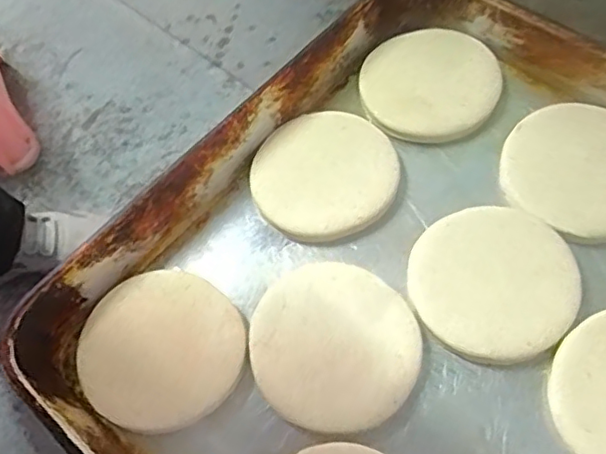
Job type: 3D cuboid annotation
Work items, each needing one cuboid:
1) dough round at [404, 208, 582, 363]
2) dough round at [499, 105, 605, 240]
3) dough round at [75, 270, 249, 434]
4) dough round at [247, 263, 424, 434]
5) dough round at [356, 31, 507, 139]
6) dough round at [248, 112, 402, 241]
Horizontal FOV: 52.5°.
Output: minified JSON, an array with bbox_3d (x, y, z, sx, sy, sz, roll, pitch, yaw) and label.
[{"bbox_3d":[0.117,0.031,0.379,0.103,0.011,0.097,-3,62,5],"label":"dough round"},{"bbox_3d":[0.182,-0.039,0.404,0.094,0.008,0.099,-3,62,5],"label":"dough round"},{"bbox_3d":[-0.087,0.075,0.374,0.098,0.018,0.092,-3,62,5],"label":"dough round"},{"bbox_3d":[0.018,0.068,0.360,0.098,0.008,0.093,-3,62,5],"label":"dough round"},{"bbox_3d":[0.093,-0.107,0.445,0.092,0.008,0.102,30,70,20],"label":"dough round"},{"bbox_3d":[0.013,-0.038,0.416,0.095,0.013,0.100,-3,62,5],"label":"dough round"}]

